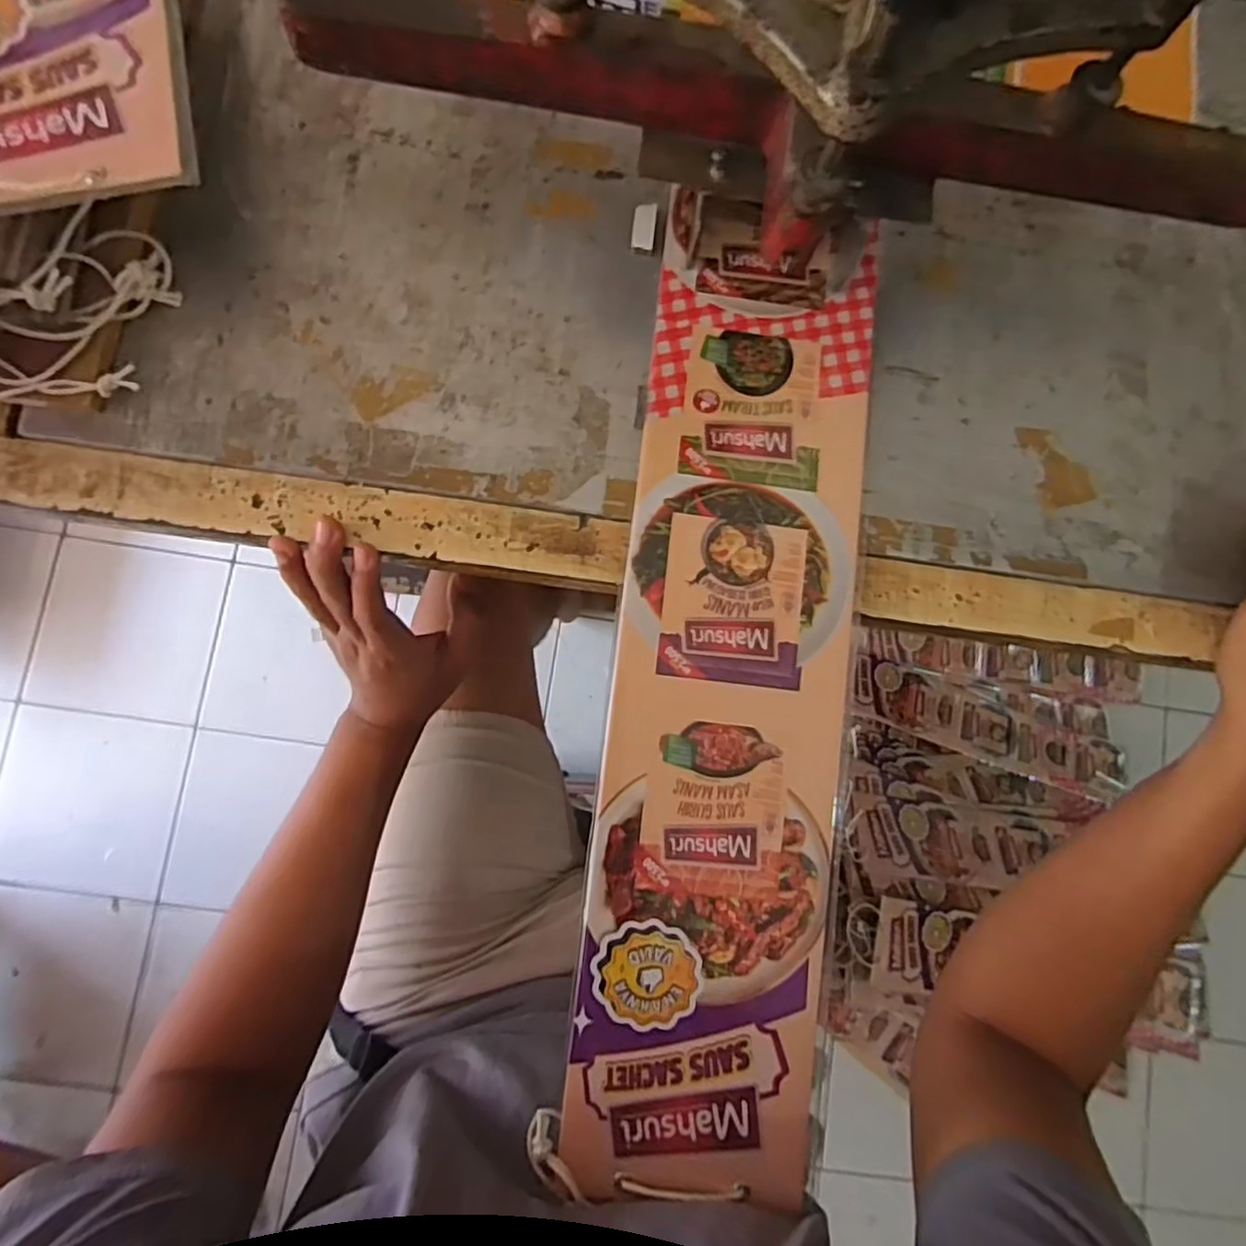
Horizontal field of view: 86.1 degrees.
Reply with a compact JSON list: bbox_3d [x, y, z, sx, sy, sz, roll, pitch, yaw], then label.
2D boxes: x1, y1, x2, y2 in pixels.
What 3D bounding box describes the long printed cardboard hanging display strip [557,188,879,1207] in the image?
[{"bbox_3d":[0.060,0.023,0.358,0.124,0.006,0.514,7,83,-3],"label":"long printed cardboard hanging display strip"}]

